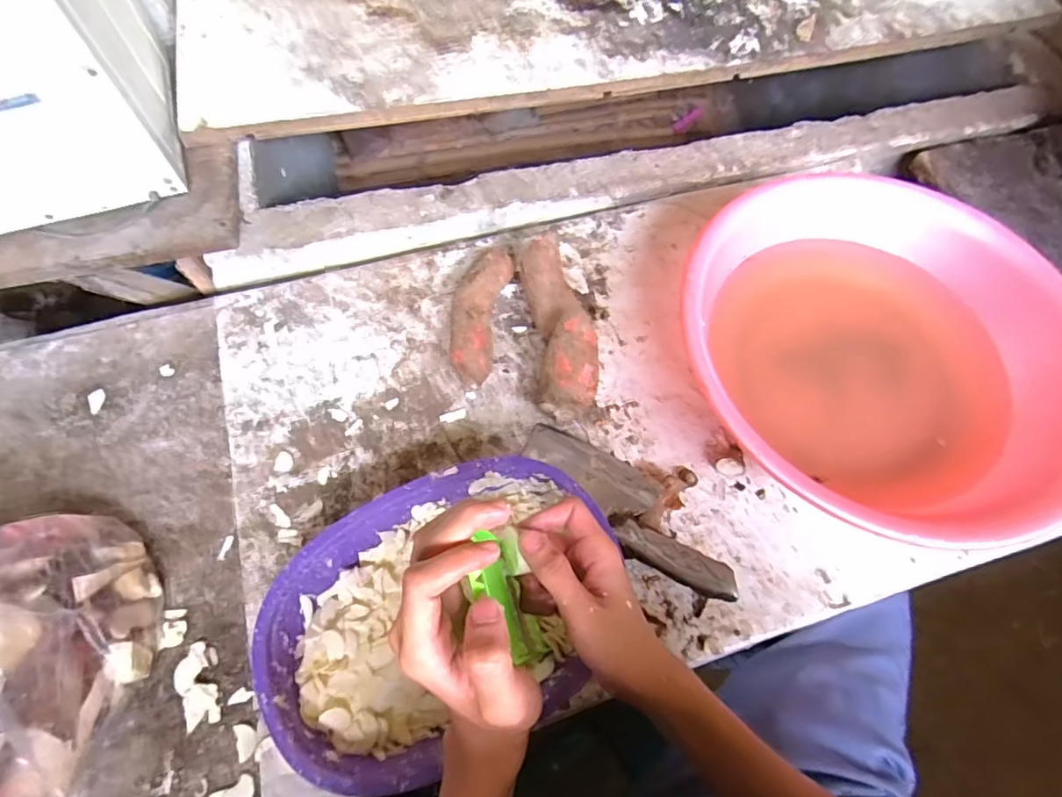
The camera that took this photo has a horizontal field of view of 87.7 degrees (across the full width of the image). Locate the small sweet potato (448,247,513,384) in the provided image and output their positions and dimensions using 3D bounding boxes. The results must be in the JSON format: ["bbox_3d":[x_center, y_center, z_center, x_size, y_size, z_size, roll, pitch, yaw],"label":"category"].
[{"bbox_3d":[-0.062,-0.099,0.645,0.056,0.047,0.169,9,64,3],"label":"small sweet potato"}]

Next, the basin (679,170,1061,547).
[{"bbox_3d":[0.357,-0.047,0.597,0.395,0.125,0.377,-8,64,-5],"label":"basin"}]

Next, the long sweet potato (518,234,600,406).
[{"bbox_3d":[0.032,-0.086,0.631,0.068,0.071,0.209,-7,64,-5],"label":"long sweet potato"}]

